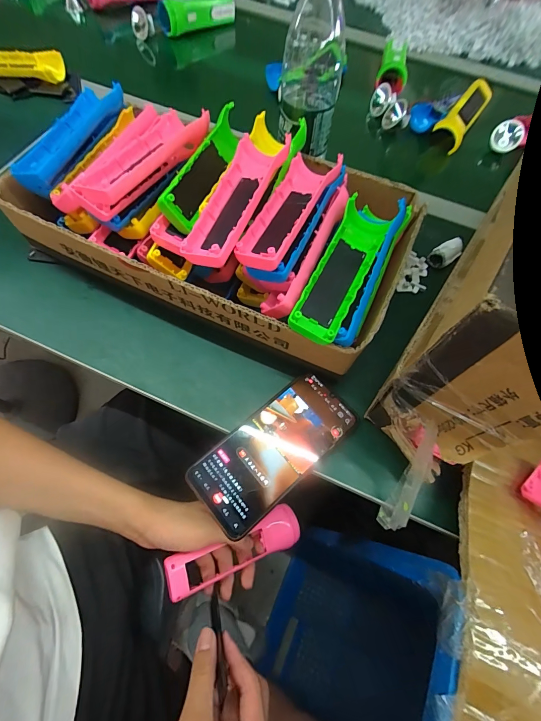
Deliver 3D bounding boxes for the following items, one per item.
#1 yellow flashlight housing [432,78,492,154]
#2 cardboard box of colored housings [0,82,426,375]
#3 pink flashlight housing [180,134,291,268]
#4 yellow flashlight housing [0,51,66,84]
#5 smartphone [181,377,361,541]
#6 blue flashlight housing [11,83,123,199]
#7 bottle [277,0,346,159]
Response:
[{"bbox_3d":[0.322,-0.412,0.533,0.046,0.039,0.150,33,67,12],"label":"yellow flashlight housing"},{"bbox_3d":[-0.060,-0.168,0.340,0.402,0.104,0.216,25,65,8],"label":"cardboard box of colored housings"},{"bbox_3d":[-0.030,-0.146,0.291,0.046,0.031,0.146,19,65,6],"label":"pink flashlight housing"},{"bbox_3d":[-0.416,-0.478,0.516,0.168,0.026,0.044,5,64,-1],"label":"yellow flashlight housing"},{"bbox_3d":[0.006,0.084,0.309,0.162,0.008,0.075,-36,72,-18],"label":"smartphone"},{"bbox_3d":[-0.216,-0.242,0.346,0.048,0.033,0.146,16,64,4],"label":"blue flashlight housing"},{"bbox_3d":[0.048,-0.305,0.326,0.066,0.153,0.061,-20,67,-12],"label":"bottle"}]

